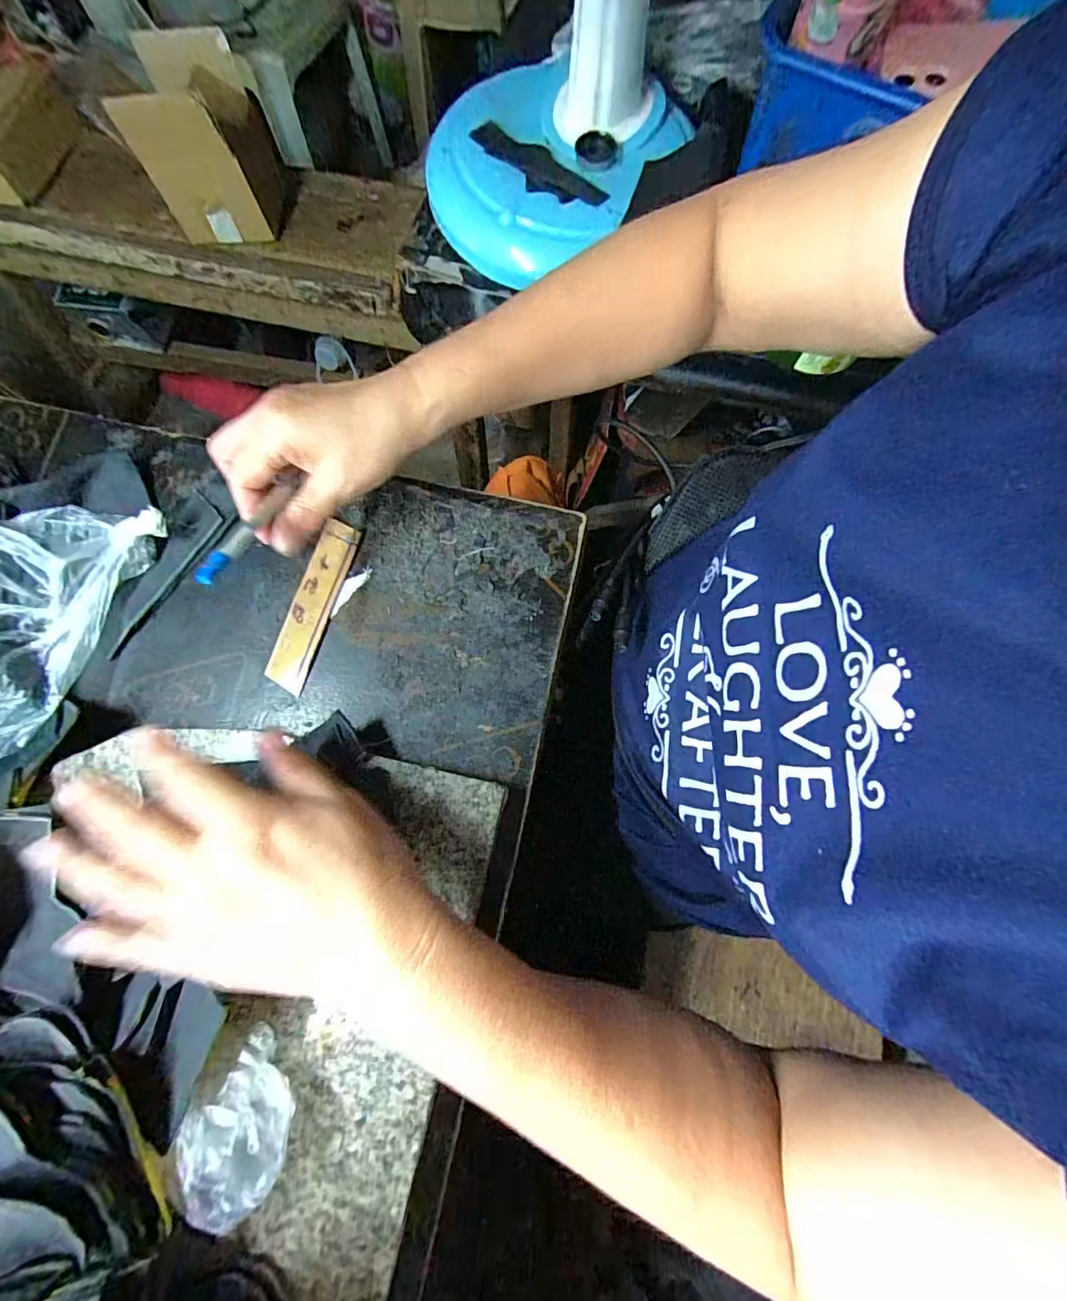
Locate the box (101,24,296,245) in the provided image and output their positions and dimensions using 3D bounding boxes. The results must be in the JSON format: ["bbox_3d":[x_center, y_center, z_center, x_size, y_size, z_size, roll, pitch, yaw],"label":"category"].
[{"bbox_3d":[-0.459,-0.729,0.718,0.160,0.160,0.165,2,75,0],"label":"box"}]

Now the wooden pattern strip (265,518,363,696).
[{"bbox_3d":[-0.144,-0.032,0.330,0.026,0.004,0.115,16,77,5],"label":"wooden pattern strip"}]

